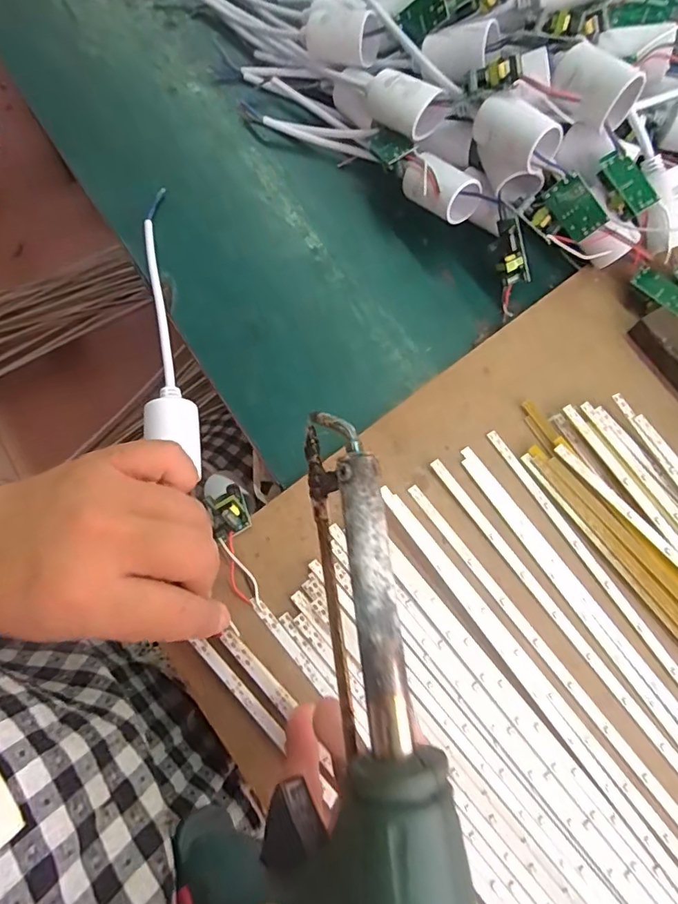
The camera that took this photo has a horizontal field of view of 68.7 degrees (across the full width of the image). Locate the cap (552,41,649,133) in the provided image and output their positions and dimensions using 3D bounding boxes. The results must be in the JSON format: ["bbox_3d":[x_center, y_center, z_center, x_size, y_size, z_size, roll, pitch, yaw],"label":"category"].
[{"bbox_3d":[0.140,-0.202,0.273,0.046,0.023,0.026,36,76,10],"label":"cap"}]

